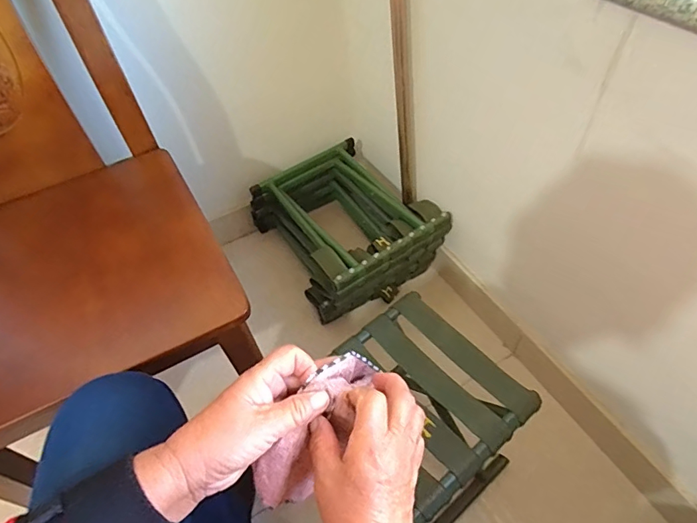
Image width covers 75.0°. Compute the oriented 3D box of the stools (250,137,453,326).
[{"bbox_3d":[-0.019,-0.087,1.120,0.327,0.209,0.428,-32,55,-19],"label":"stools"}]

